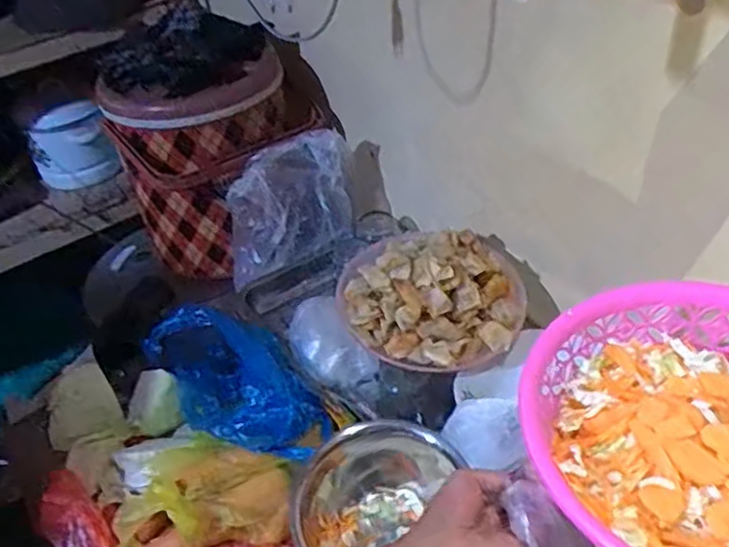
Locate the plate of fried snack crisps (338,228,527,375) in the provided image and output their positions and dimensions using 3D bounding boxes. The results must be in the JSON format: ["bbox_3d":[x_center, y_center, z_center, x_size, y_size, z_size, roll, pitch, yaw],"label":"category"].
[{"bbox_3d":[0.077,0.016,0.792,0.206,0.080,0.196,-3,40,3],"label":"plate of fried snack crisps"}]

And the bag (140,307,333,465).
[{"bbox_3d":[-0.149,0.119,0.822,0.135,0.082,0.249,-29,46,-25],"label":"bag"}]

